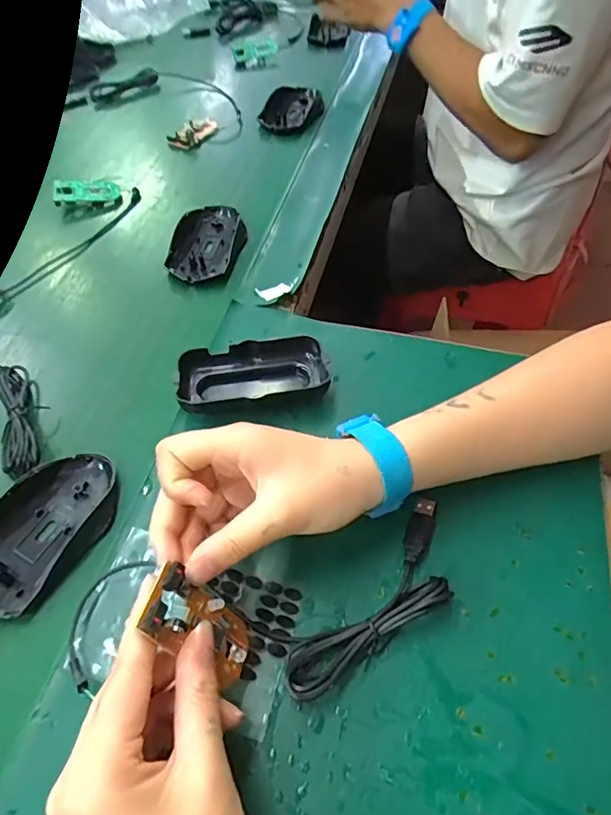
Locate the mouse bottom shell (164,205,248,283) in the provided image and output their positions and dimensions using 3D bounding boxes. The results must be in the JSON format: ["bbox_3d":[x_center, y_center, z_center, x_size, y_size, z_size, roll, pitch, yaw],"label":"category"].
[{"bbox_3d":[-0.094,-0.165,0.501,0.063,0.019,0.107,5,55,7],"label":"mouse bottom shell"}]

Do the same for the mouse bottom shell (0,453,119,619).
[{"bbox_3d":[-0.172,0.077,0.330,0.063,0.015,0.112,20,58,17],"label":"mouse bottom shell"}]

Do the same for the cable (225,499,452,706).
[{"bbox_3d":[0.035,0.107,0.292,0.134,0.019,0.058,-27,57,-16],"label":"cable"}]

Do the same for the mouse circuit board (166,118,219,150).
[{"bbox_3d":[-0.140,-0.349,0.641,0.034,0.016,0.071,29,60,23],"label":"mouse circuit board"}]

